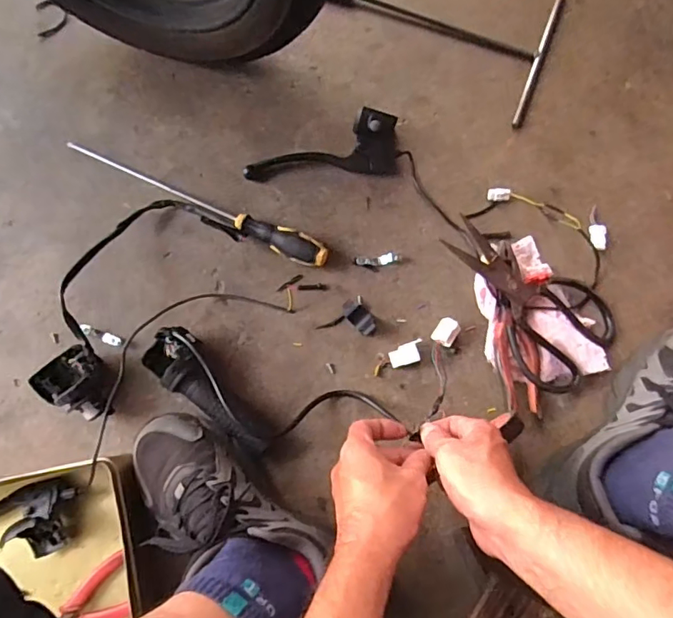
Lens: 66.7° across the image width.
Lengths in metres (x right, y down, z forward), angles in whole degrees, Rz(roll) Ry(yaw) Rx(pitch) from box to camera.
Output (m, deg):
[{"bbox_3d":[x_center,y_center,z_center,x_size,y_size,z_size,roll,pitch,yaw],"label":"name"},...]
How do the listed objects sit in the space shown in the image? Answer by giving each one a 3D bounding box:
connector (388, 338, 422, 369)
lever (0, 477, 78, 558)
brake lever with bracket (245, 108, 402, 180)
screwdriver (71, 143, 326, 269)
[{"bbox_3d":[0.078,0.050,0.570,0.040,0.014,0.023,-20,79,-3],"label":"connector"},{"bbox_3d":[-0.356,0.229,0.521,0.178,0.062,0.070,-16,79,-3],"label":"lever"},{"bbox_3d":[-0.017,-0.191,0.595,0.185,0.054,0.059,-2,79,0],"label":"brake lever with bracket"},{"bbox_3d":[-0.168,-0.122,0.599,0.341,0.027,0.030,23,80,5],"label":"screwdriver"}]

